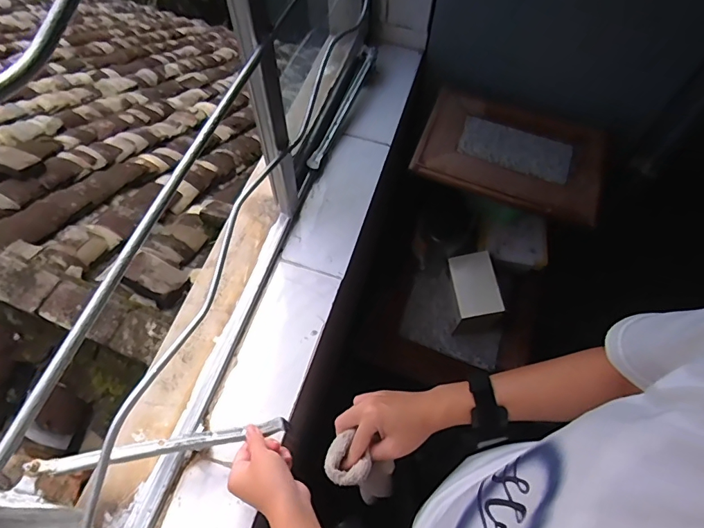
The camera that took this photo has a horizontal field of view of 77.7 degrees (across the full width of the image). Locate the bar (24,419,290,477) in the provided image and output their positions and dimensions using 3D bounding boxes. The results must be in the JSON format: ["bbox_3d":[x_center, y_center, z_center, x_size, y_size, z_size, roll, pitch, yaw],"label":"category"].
[{"bbox_3d":[-0.215,0.208,0.496,0.280,0.014,0.020,-8,61,-5],"label":"bar"}]

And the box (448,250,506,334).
[{"bbox_3d":[0.243,0.059,0.884,0.091,0.094,0.135,-4,61,-4],"label":"box"}]

